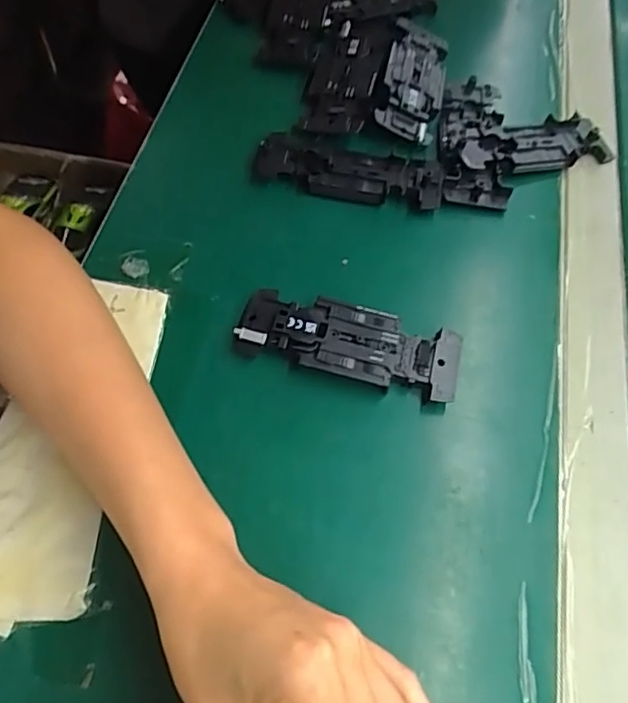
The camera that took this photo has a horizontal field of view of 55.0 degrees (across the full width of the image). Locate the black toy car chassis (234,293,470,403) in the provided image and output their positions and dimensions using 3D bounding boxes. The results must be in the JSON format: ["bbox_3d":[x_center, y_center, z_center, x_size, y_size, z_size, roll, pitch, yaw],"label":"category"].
[{"bbox_3d":[0.020,-0.005,0.350,0.126,0.015,0.045,14,60,4],"label":"black toy car chassis"}]

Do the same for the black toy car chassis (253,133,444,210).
[{"bbox_3d":[0.025,-0.125,0.420,0.128,0.016,0.043,10,59,1],"label":"black toy car chassis"}]

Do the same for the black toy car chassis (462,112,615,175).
[{"bbox_3d":[0.159,-0.150,0.441,0.113,0.013,0.043,-10,61,-10],"label":"black toy car chassis"}]

